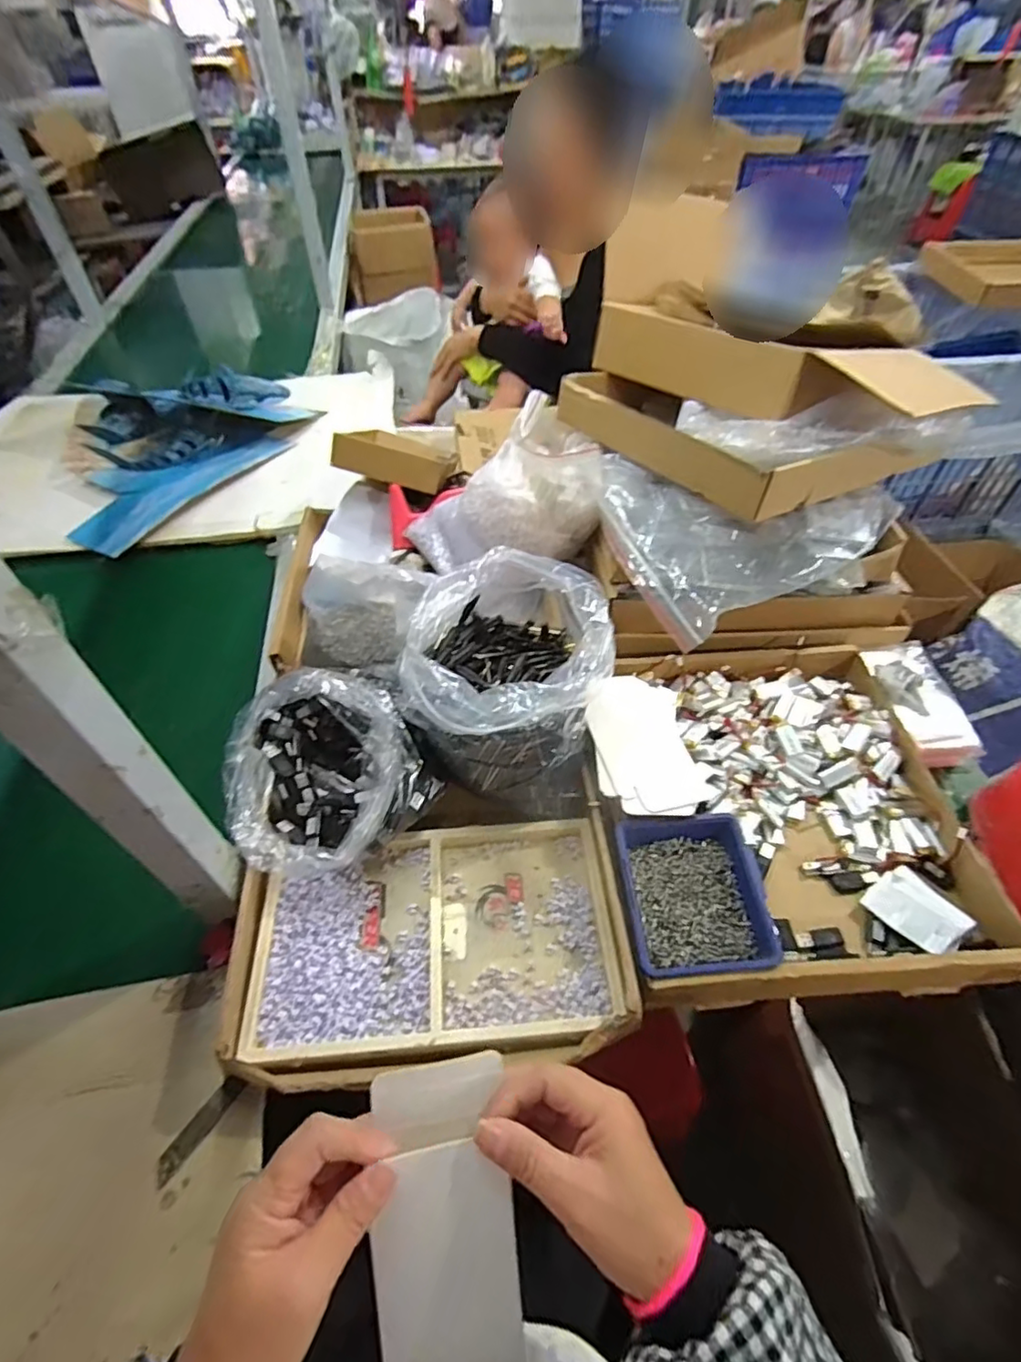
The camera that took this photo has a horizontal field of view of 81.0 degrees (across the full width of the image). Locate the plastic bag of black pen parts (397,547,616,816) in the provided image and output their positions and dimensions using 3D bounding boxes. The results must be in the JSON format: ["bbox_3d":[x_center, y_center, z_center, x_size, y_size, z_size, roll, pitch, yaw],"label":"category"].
[{"bbox_3d":[-0.002,-0.002,0.627,0.201,0.180,0.202,9,50,8],"label":"plastic bag of black pen parts"}]

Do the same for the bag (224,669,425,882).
[{"bbox_3d":[-0.190,0.084,0.612,0.187,0.107,0.196,-15,51,-12],"label":"bag"}]

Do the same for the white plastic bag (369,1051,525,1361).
[{"bbox_3d":[-0.032,0.284,0.303,0.069,0.016,0.164,-4,85,-11],"label":"white plastic bag"}]

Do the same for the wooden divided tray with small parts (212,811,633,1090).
[{"bbox_3d":[-0.070,0.239,0.553,0.343,0.044,0.219,-5,50,-4],"label":"wooden divided tray with small parts"}]

